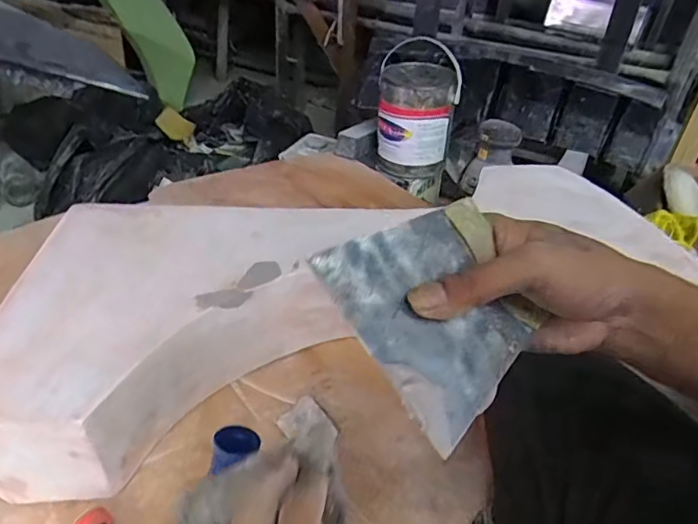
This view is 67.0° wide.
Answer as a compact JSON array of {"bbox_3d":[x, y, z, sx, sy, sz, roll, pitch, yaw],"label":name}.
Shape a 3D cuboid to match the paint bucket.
[{"bbox_3d":[0.144,-0.320,1.143,0.162,0.230,0.161,6,39,3],"label":"paint bucket"}]

